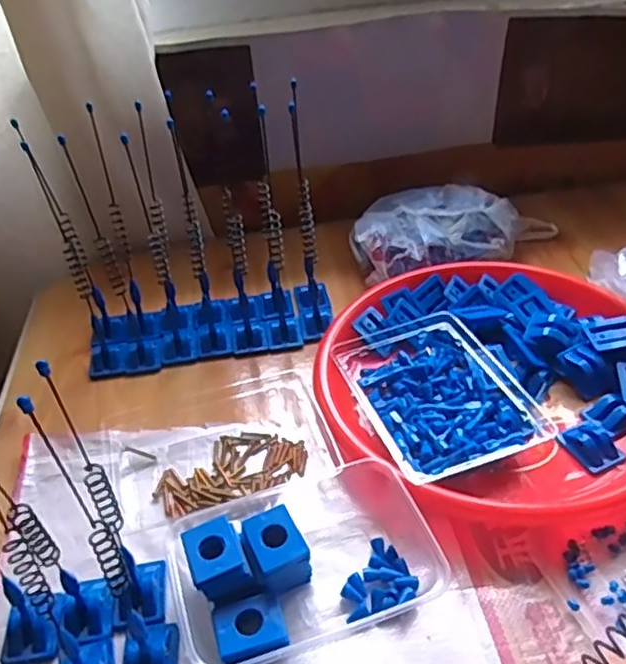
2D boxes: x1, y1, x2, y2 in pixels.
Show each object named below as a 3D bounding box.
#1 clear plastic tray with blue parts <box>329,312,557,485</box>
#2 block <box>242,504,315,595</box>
[{"bbox_3d":[0.095,0.049,0.548,0.121,0.036,0.178,-15,40,-12],"label":"clear plastic tray with blue parts"},{"bbox_3d":[-0.022,0.147,0.440,0.036,0.042,0.043,-20,42,-18],"label":"block"}]

